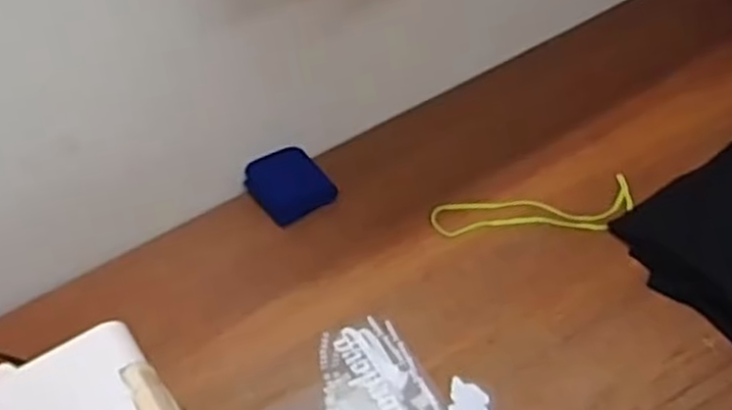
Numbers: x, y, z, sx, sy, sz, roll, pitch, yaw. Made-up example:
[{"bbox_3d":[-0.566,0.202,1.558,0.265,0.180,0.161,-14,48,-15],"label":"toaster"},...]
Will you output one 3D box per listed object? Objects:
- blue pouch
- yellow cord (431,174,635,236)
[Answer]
[{"bbox_3d":[-0.122,-0.035,1.190,0.117,0.042,0.117,-27,50,-21],"label":"blue pouch"},{"bbox_3d":[0.258,0.014,1.142,0.305,0.020,0.097,-10,46,-5],"label":"yellow cord"}]

